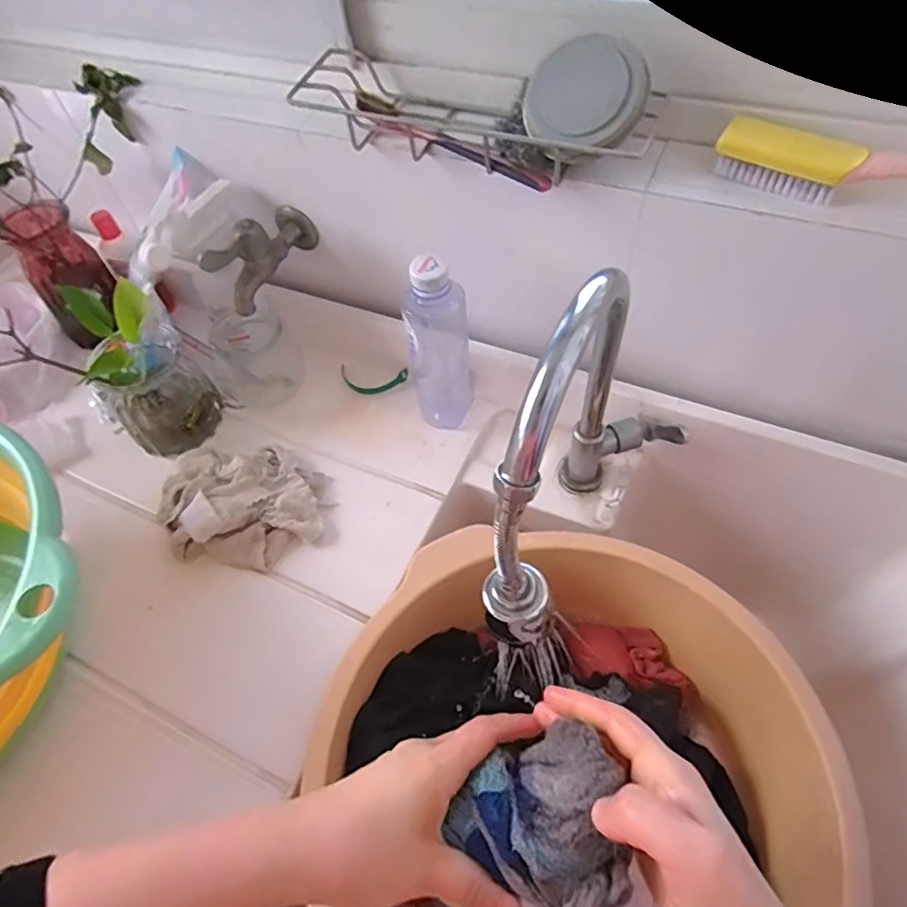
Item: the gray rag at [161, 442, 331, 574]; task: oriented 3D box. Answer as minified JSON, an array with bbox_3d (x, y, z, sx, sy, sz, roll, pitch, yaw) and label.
[{"bbox_3d":[-0.199,0.044,0.544,0.147,0.045,0.122,-6,56,1],"label":"gray rag"}]

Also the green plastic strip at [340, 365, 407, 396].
[{"bbox_3d":[-0.092,-0.081,0.642,0.081,0.016,0.036,10,58,11],"label":"green plastic strip"}]

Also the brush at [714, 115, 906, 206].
[{"bbox_3d":[0.261,-0.182,0.371,0.174,0.041,0.031,27,62,21],"label":"brush"}]

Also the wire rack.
[{"bbox_3d":[0.009,-0.263,0.460,0.286,0.038,0.088,21,60,18],"label":"wire rack"}]

